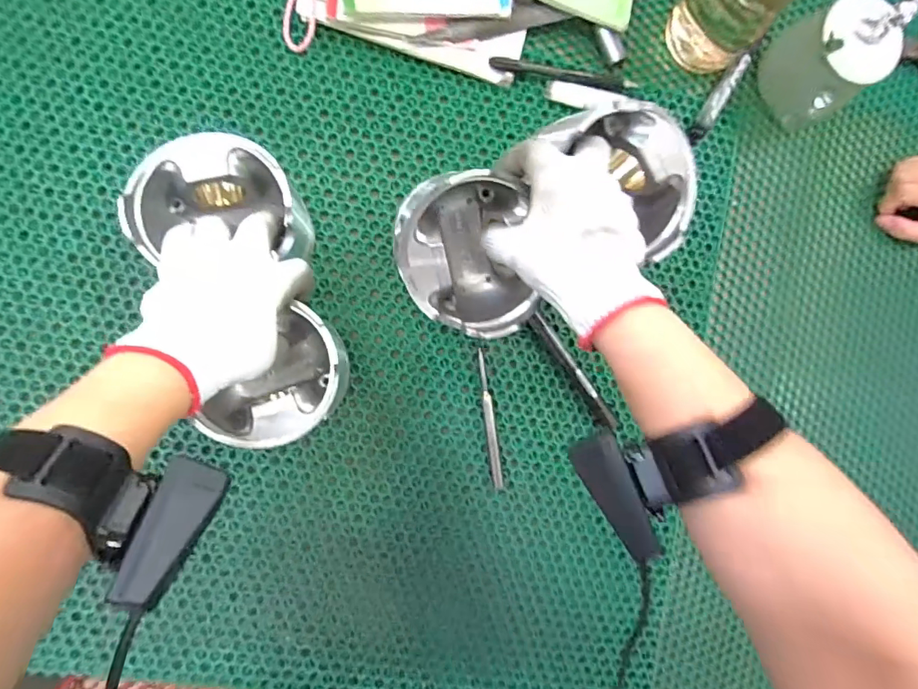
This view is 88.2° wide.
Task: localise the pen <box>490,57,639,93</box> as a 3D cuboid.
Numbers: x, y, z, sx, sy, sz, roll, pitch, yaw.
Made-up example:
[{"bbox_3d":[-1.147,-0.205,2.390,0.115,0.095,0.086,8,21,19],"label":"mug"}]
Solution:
[{"bbox_3d":[0.103,-0.267,0.467,0.145,0.017,0.014,3,89,-7],"label":"pen"}]

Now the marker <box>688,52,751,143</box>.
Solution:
[{"bbox_3d":[0.266,-0.252,0.485,0.020,0.024,0.096,35,85,-6],"label":"marker"}]

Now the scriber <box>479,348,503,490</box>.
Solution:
[{"bbox_3d":[0.030,0.072,0.454,0.009,0.011,0.133,-7,90,-7],"label":"scriber"}]

